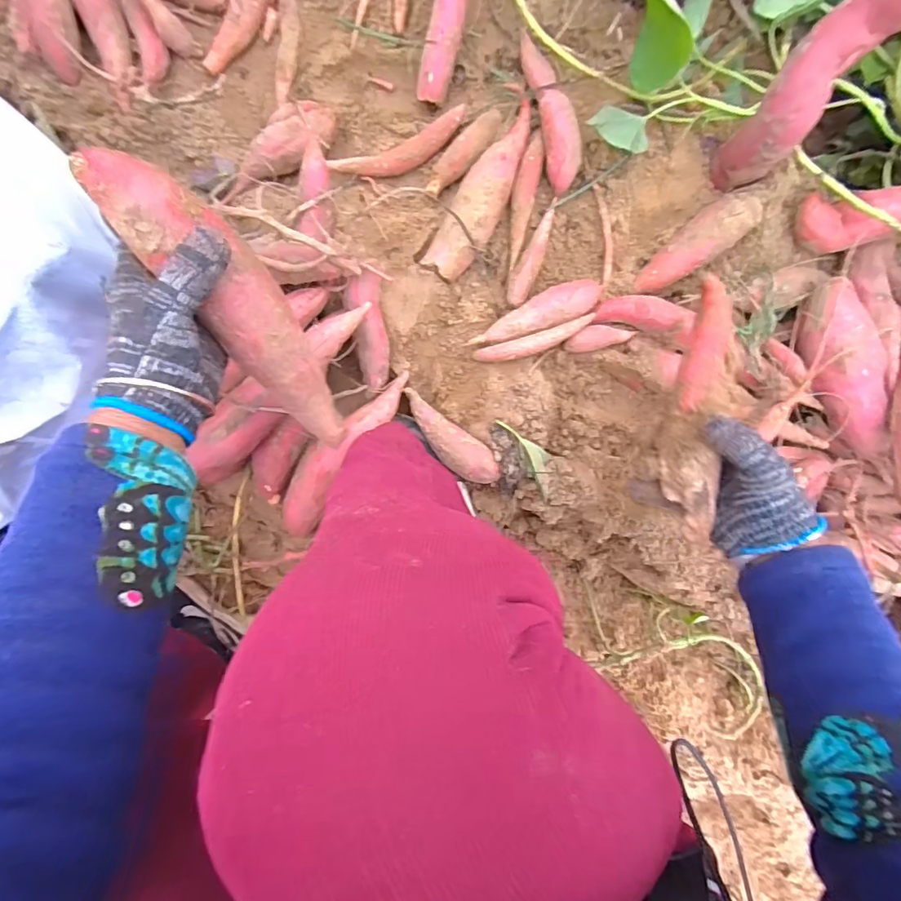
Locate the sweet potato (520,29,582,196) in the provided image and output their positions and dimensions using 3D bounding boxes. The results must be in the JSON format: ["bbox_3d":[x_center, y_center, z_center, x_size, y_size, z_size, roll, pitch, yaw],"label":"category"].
[{"bbox_3d":[0.108,-0.356,0.507,0.034,0.032,0.152,-15,100,0],"label":"sweet potato"}]

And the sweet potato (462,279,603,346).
[{"bbox_3d":[0.093,-0.149,0.525,0.155,0.029,0.038,-20,100,1],"label":"sweet potato"}]

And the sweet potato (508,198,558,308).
[{"bbox_3d":[0.092,-0.216,0.536,0.028,0.022,0.129,23,80,-6],"label":"sweet potato"}]

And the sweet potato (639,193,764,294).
[{"bbox_3d":[0.260,-0.219,0.512,0.132,0.034,0.041,-37,100,28],"label":"sweet potato"}]

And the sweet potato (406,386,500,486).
[{"bbox_3d":[-0.004,-0.011,0.542,0.133,0.034,0.041,38,96,-7],"label":"sweet potato"}]

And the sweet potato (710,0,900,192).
[{"bbox_3d":[0.305,-0.302,0.392,0.063,0.264,0.057,23,77,-6],"label":"sweet potato"}]

